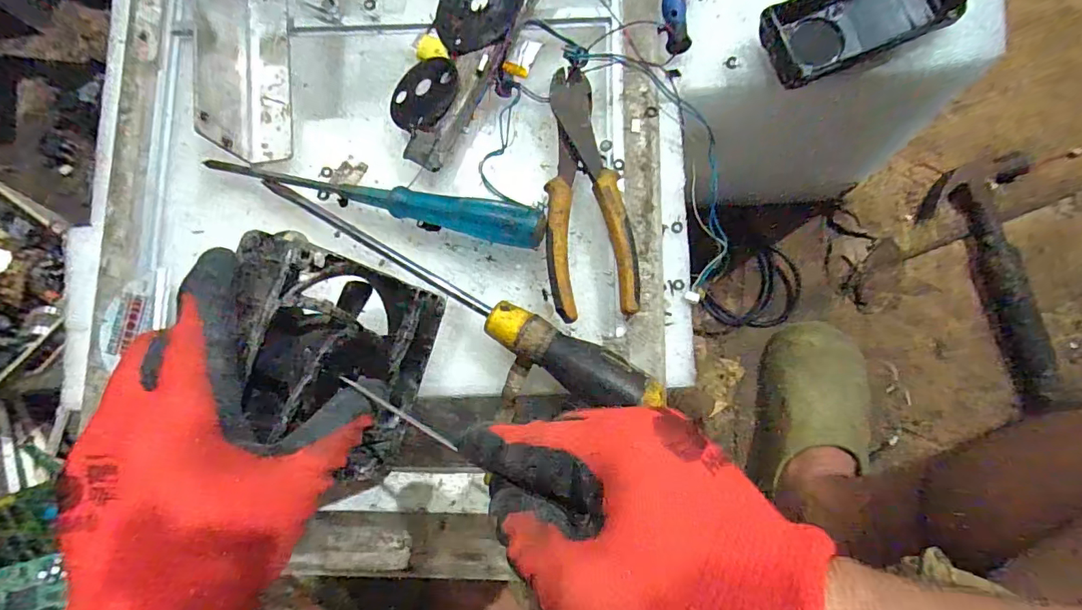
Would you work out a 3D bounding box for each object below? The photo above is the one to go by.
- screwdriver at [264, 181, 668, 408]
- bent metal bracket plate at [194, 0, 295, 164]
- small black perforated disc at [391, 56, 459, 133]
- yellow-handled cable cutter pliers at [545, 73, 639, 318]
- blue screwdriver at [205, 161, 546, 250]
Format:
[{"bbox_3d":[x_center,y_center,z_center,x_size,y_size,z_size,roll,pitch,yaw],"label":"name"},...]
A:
[{"bbox_3d":[-0.061,-0.005,0.315,0.294,0.039,0.033,27,86,6],"label":"screwdriver"},{"bbox_3d":[-0.211,-0.174,0.341,0.047,0.051,0.140,-4,84,4],"label":"bent metal bracket plate"},{"bbox_3d":[-0.082,-0.146,0.340,0.053,0.004,0.058,-8,70,22],"label":"small black perforated disc"},{"bbox_3d":[0.029,-0.077,0.330,0.057,0.020,0.170,-6,83,3],"label":"yellow-handled cable cutter pliers"},{"bbox_3d":[-0.116,-0.073,0.335,0.243,0.024,0.023,13,85,5],"label":"blue screwdriver"}]

